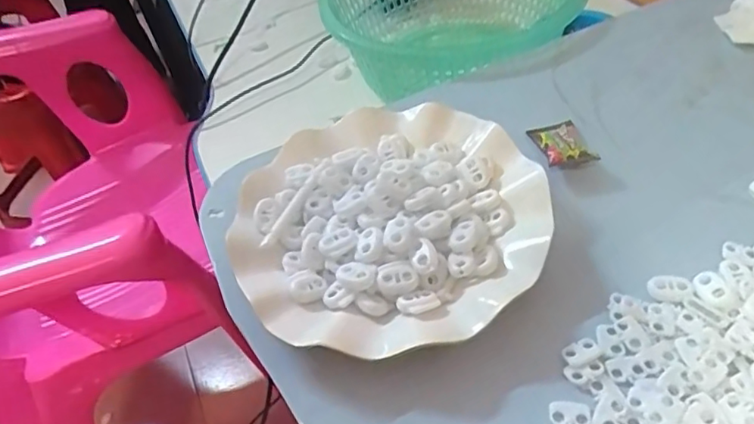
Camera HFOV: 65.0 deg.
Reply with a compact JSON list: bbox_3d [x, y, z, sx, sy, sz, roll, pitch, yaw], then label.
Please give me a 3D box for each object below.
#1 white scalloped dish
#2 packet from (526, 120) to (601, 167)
[{"bbox_3d":[0.007,0.003,0.350,0.175,0.029,0.181,-4,44,4],"label":"white scalloped dish"},{"bbox_3d":[0.121,-0.045,0.387,0.030,0.014,0.051,-10,45,4],"label":"packet"}]

